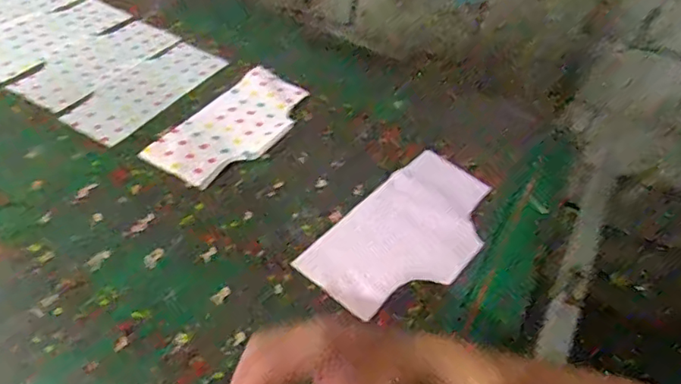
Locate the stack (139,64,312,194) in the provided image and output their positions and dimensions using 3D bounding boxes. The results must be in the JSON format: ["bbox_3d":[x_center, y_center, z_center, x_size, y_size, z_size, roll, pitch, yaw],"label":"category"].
[{"bbox_3d":[-0.159,-0.109,0.853,0.141,0.007,0.283,23,46,15],"label":"stack"}]

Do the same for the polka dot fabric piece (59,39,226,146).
[{"bbox_3d":[-0.321,-0.174,0.909,0.129,0.013,0.296,20,42,14],"label":"polka dot fabric piece"}]

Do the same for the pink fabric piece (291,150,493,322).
[{"bbox_3d":[0.100,0.048,0.737,0.157,0.017,0.298,31,49,23],"label":"pink fabric piece"}]

